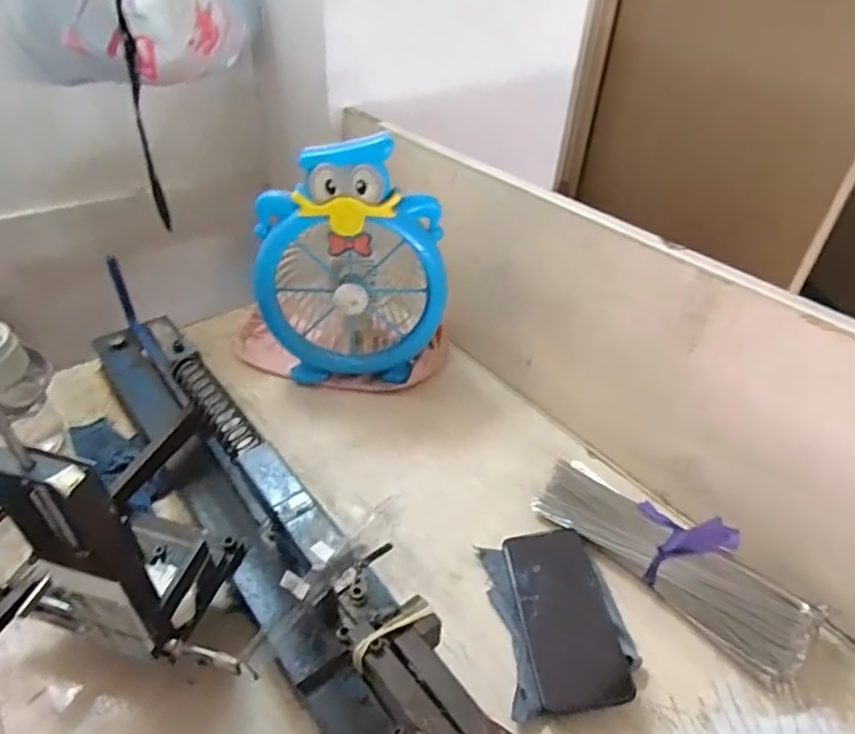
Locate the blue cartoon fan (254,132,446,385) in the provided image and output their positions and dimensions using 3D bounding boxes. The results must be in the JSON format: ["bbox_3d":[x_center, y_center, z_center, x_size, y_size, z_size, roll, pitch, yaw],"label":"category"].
[{"bbox_3d":[-0.087,-0.126,0.731,0.213,0.297,0.136,1,40,-1],"label":"blue cartoon fan"}]

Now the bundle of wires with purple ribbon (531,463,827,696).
[{"bbox_3d":[0.223,0.176,0.555,0.076,0.072,0.251,-30,49,-33],"label":"bundle of wires with purple ribbon"}]

